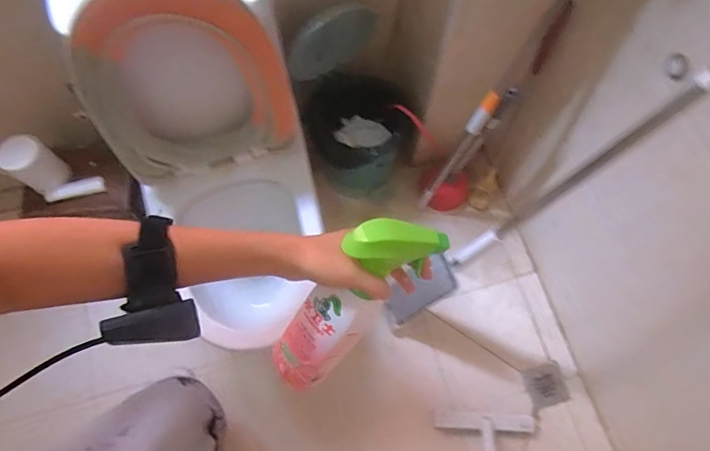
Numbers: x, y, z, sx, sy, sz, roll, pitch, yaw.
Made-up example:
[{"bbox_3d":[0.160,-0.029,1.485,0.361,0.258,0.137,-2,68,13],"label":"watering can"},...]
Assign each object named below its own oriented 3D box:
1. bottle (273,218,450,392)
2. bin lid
[{"bbox_3d":[-0.015,0.079,0.453,0.071,0.068,0.241,42,118,12],"label":"bottle"},{"bbox_3d":[-0.056,-0.434,1.093,0.216,0.221,0.026,-21,70,-8],"label":"bin lid"}]

